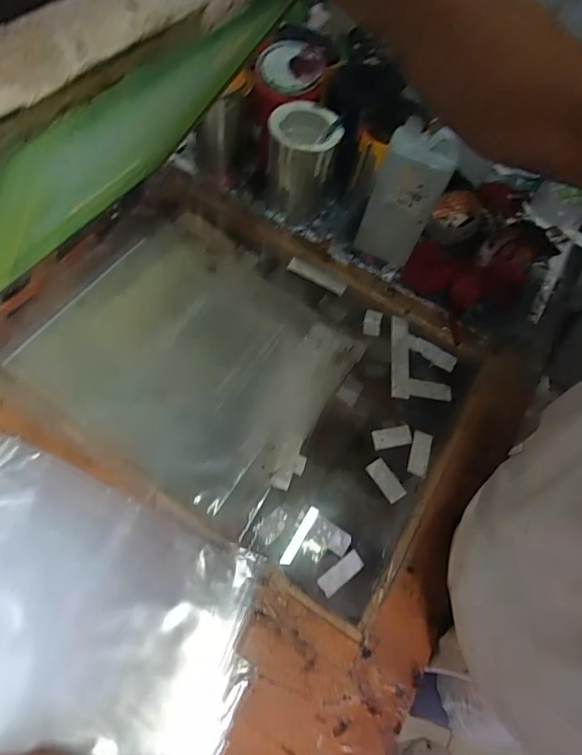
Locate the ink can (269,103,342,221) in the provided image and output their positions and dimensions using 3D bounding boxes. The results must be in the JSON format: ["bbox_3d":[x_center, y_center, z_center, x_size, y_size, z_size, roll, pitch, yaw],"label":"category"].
[{"bbox_3d":[0.021,-0.351,0.756,0.105,0.156,0.112,3,63,-7],"label":"ink can"}]

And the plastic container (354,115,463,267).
[{"bbox_3d":[0.174,-0.277,0.701,0.098,0.210,0.078,27,63,6],"label":"plastic container"}]

